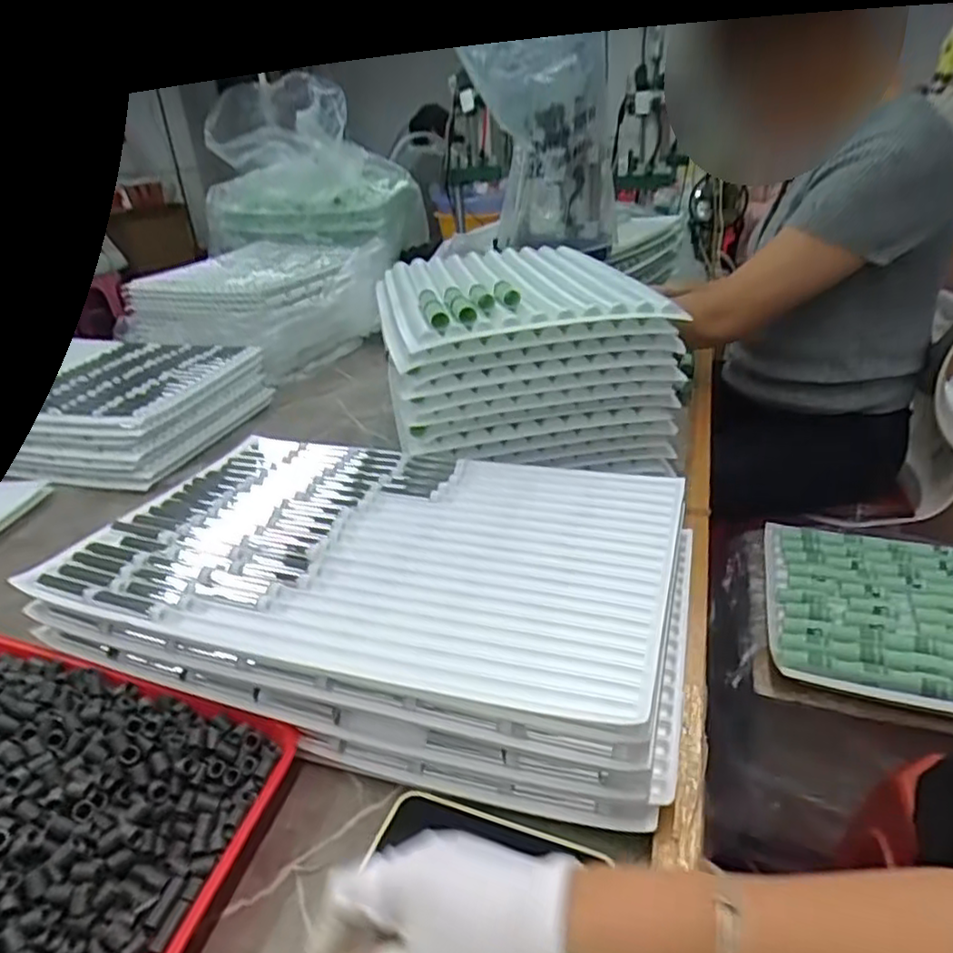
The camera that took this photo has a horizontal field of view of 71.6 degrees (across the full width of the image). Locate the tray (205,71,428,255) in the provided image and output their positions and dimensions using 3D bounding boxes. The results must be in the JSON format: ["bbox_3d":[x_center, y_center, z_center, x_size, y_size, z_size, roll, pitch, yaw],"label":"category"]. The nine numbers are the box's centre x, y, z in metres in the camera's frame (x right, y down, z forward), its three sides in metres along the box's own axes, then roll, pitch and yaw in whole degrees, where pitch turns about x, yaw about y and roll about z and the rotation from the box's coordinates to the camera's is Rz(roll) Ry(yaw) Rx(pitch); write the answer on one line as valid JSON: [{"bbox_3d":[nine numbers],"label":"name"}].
[{"bbox_3d":[-0.409,-0.764,1.651,0.440,0.372,0.334,3,29,14],"label":"tray"}]

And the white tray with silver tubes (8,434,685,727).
[{"bbox_3d":[-0.084,0.049,0.581,0.484,0.025,0.312,5,30,18],"label":"white tray with silver tubes"}]

